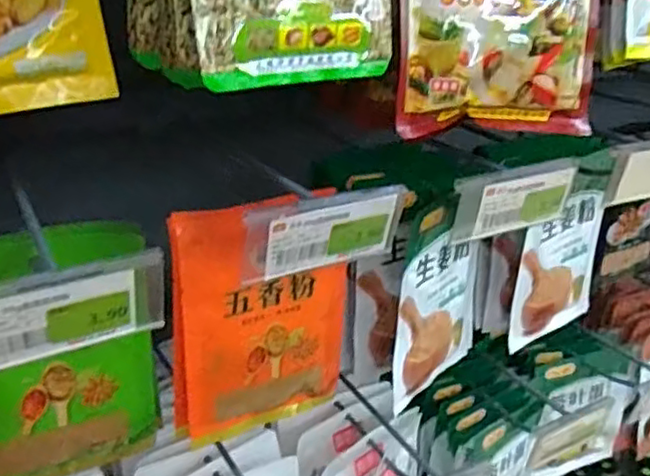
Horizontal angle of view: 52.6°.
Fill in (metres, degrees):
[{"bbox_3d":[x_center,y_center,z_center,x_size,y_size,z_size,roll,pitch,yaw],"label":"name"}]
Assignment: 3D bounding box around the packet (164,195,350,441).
[{"bbox_3d":[-0.042,0.055,0.454,0.126,0.165,0.015,-11,27,-26],"label":"packet"}]

